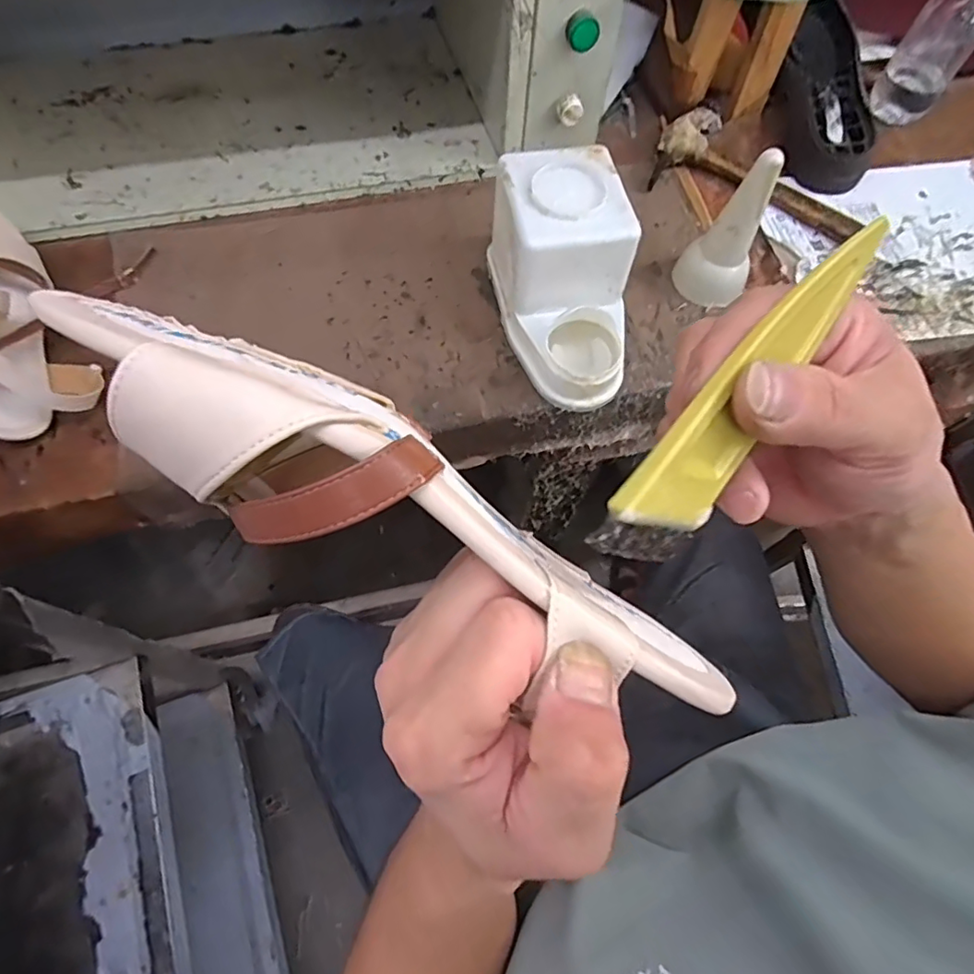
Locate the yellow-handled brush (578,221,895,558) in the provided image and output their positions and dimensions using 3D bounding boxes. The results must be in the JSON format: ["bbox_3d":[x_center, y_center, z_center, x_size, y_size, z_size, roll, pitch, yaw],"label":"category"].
[{"bbox_3d":[0.076,-0.029,0.174,0.132,0.036,0.013,-48,41,-11],"label":"yellow-handled brush"}]

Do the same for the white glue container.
[{"bbox_3d":[0.071,-0.184,0.507,0.109,0.109,0.198,-14,67,-9],"label":"white glue container"}]

